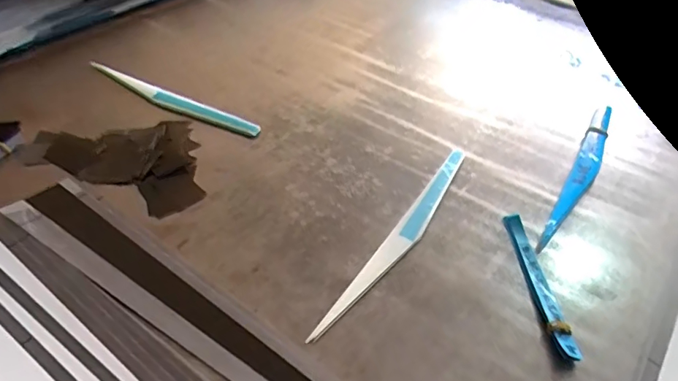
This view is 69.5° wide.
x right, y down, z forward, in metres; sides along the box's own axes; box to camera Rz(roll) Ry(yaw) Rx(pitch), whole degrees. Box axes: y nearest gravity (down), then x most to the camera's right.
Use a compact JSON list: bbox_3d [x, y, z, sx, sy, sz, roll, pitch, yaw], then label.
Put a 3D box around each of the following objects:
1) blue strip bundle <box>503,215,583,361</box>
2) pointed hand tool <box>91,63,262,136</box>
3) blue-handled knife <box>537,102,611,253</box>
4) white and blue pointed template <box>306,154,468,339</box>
[{"bbox_3d":[0.247,0.111,0.605,0.025,0.015,0.214,0,43,-4],"label":"blue strip bundle"},{"bbox_3d":[-0.282,-0.157,0.823,0.332,0.014,0.031,22,46,18],"label":"pointed hand tool"},{"bbox_3d":[0.380,-0.034,0.756,0.036,0.012,0.396,25,47,21],"label":"blue-handled knife"},{"bbox_3d":[0.091,0.056,0.658,0.037,0.010,0.396,23,48,25],"label":"white and blue pointed template"}]

